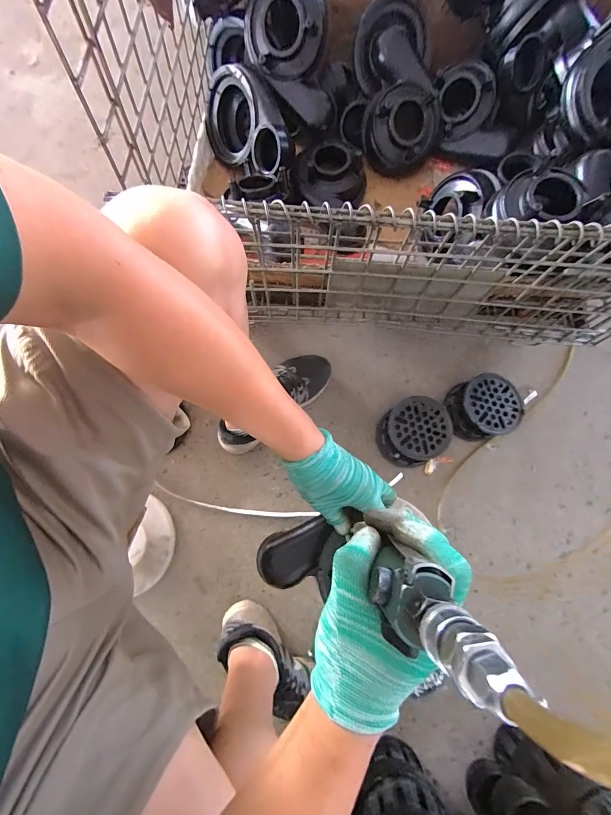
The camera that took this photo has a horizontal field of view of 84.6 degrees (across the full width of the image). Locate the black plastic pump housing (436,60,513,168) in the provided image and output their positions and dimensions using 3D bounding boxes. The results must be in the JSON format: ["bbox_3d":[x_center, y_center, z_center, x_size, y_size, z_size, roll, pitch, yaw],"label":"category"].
[{"bbox_3d":[0.324,-0.576,0.671,0.120,0.184,0.085,-13,33,33],"label":"black plastic pump housing"}]

